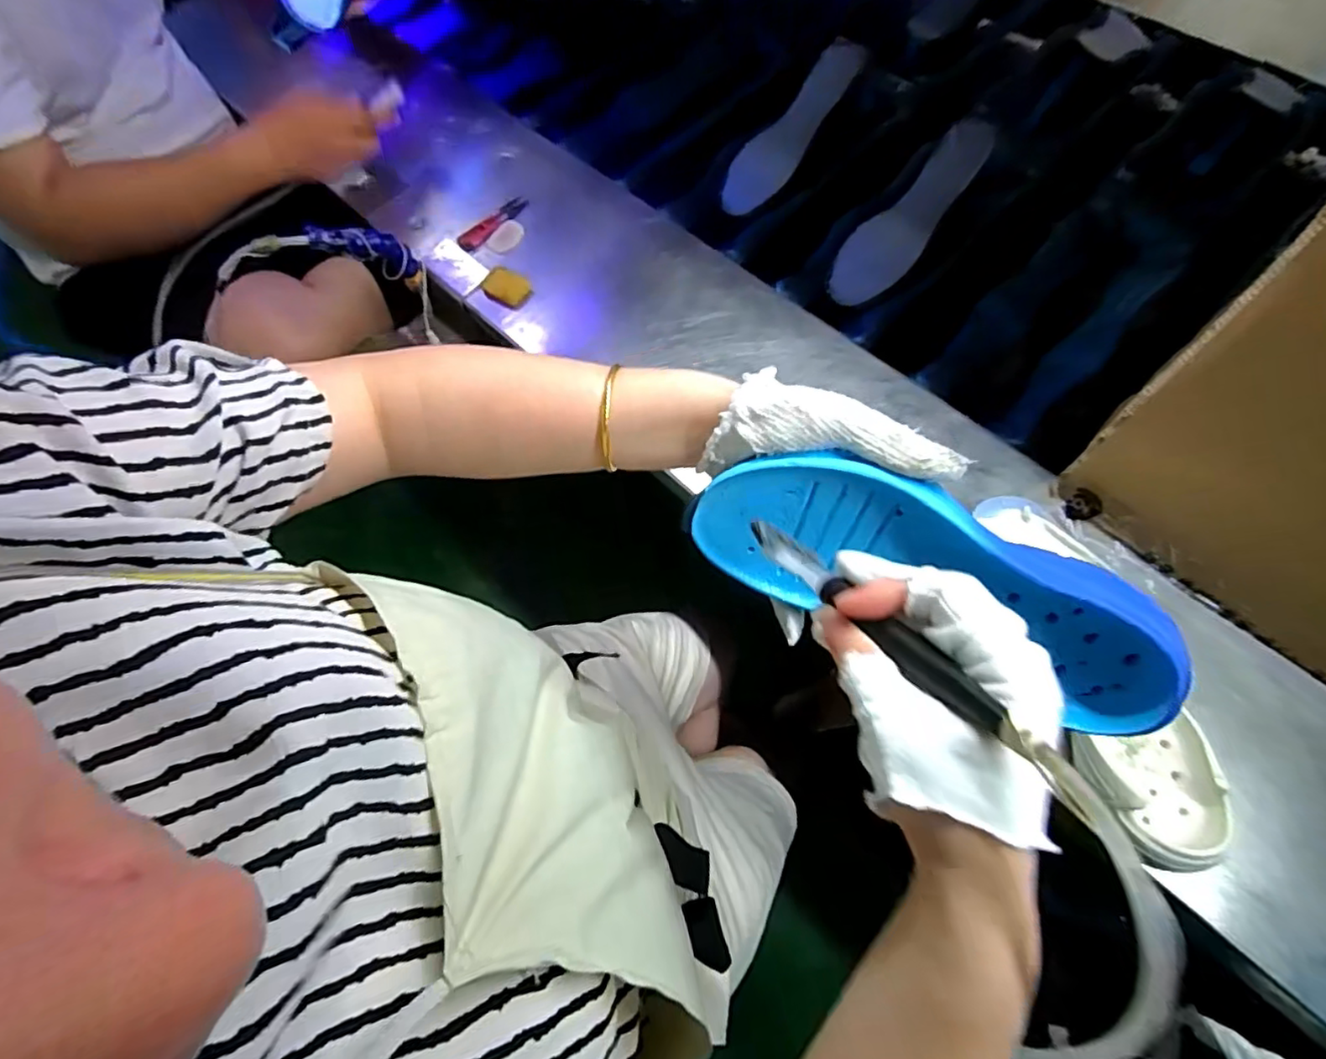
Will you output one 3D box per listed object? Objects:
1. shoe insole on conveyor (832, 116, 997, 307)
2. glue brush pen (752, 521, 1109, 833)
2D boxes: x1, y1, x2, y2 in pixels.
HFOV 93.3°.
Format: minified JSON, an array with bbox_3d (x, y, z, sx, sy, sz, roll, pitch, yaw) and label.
[{"bbox_3d":[0.279,-0.348,0.698,0.068,0.018,0.223,44,105,2],"label":"shoe insole on conveyor"},{"bbox_3d":[0.091,0.044,0.255,0.013,0.016,0.179,-28,38,-13],"label":"glue brush pen"}]

